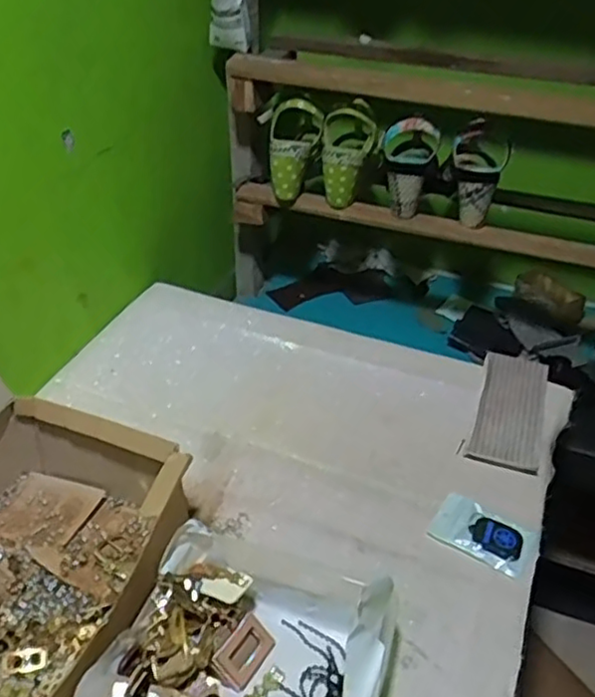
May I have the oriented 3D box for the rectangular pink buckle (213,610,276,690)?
[{"bbox_3d":[-0.046,0.259,0.576,0.037,0.011,0.053,45,61,4],"label":"rectangular pink buckle"}]

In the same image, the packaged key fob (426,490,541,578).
[{"bbox_3d":[0.194,0.188,0.693,0.101,0.011,0.064,25,42,26],"label":"packaged key fob"}]

